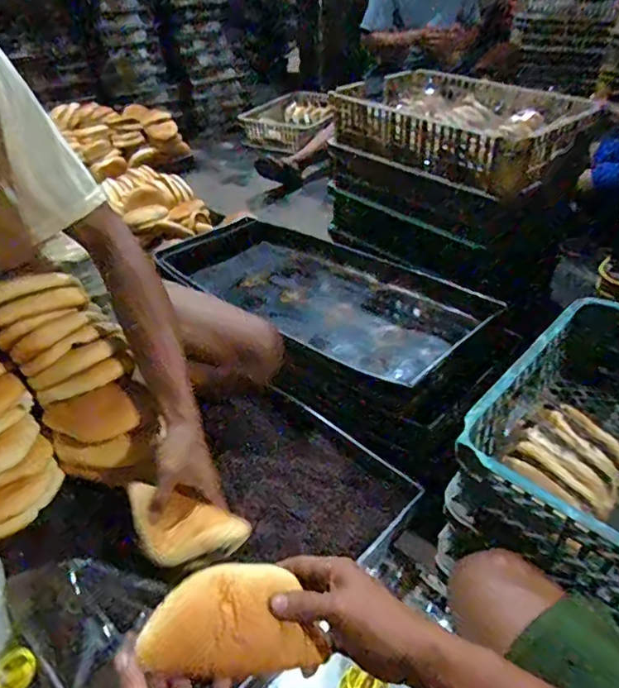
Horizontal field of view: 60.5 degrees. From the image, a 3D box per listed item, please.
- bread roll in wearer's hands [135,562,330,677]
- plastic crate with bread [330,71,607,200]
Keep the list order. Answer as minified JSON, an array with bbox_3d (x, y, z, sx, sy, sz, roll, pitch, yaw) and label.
[{"bbox_3d":[-0.060,0.224,0.435,0.137,0.042,0.075,-3,39,-3],"label":"bread roll in wearer's hands"},{"bbox_3d":[0.427,-0.621,1.481,0.624,0.145,0.461,30,48,32],"label":"plastic crate with bread"}]

